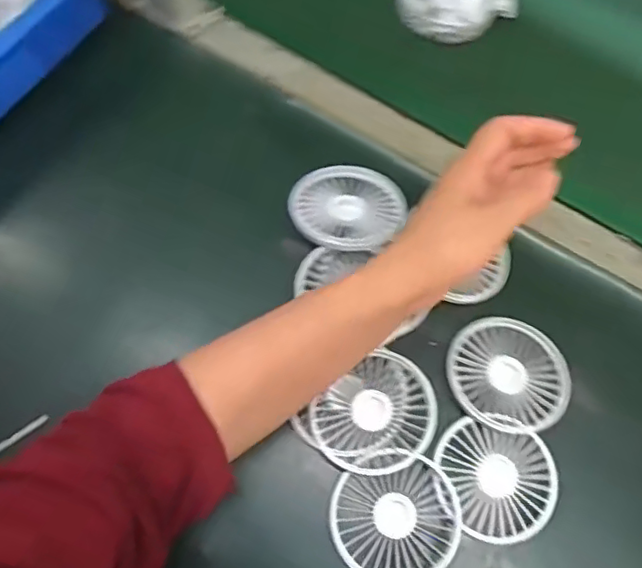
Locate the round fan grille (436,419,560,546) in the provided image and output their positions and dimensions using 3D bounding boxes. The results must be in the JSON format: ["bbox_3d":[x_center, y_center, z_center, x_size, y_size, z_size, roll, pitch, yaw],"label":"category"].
[{"bbox_3d":[0.131,0.141,0.423,0.079,0.009,0.083,2,70,-4],"label":"round fan grille"}]

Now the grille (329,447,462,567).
[{"bbox_3d":[0.052,0.163,0.409,0.086,0.022,0.086,1,71,-2],"label":"grille"}]

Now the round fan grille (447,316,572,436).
[{"bbox_3d":[0.144,0.067,0.446,0.090,0.005,0.085,2,70,-4],"label":"round fan grille"}]

